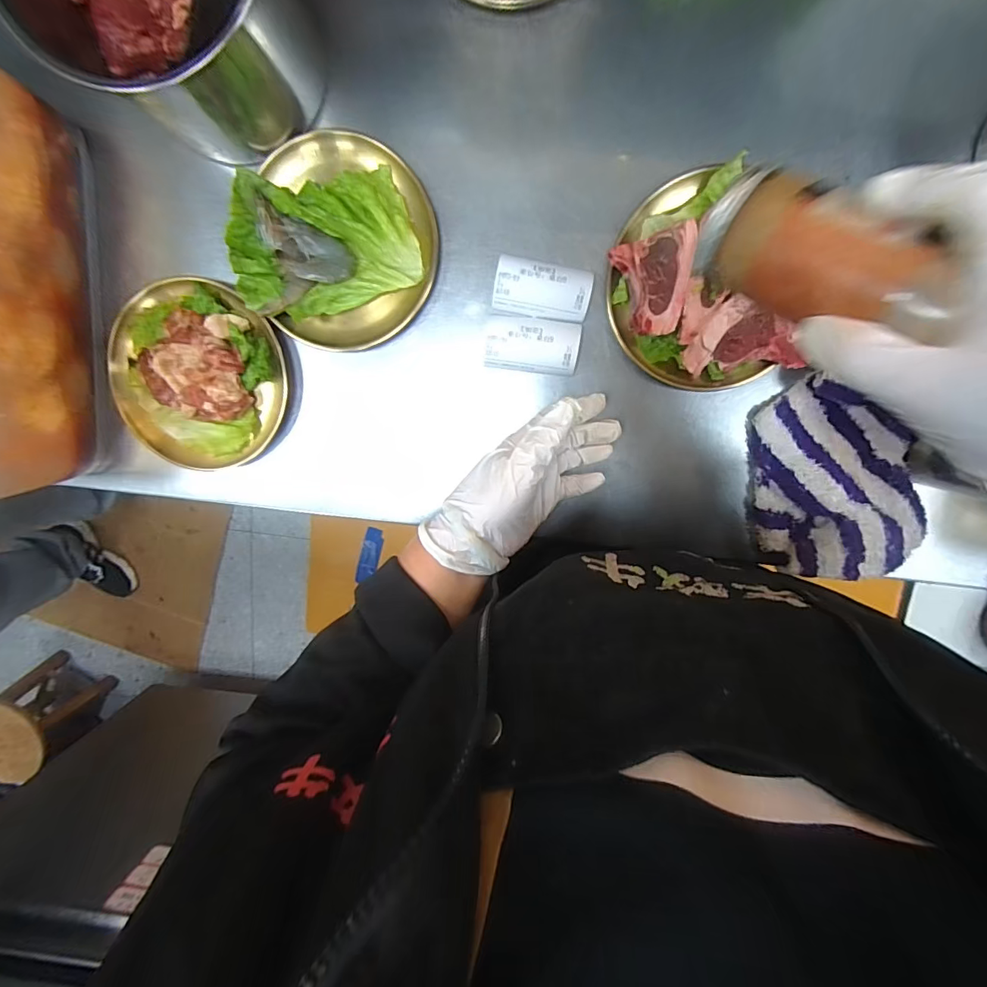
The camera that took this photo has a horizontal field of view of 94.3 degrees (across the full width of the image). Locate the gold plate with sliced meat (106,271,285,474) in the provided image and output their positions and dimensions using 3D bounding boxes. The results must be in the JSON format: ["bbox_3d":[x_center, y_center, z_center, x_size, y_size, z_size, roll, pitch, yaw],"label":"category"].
[{"bbox_3d":[-0.263,-0.104,0.407,0.151,0.041,0.154,0,98,3],"label":"gold plate with sliced meat"}]

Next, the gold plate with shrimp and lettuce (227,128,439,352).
[{"bbox_3d":[-0.131,-0.210,0.389,0.162,0.049,0.157,0,98,3],"label":"gold plate with shrimp and lettuce"}]

